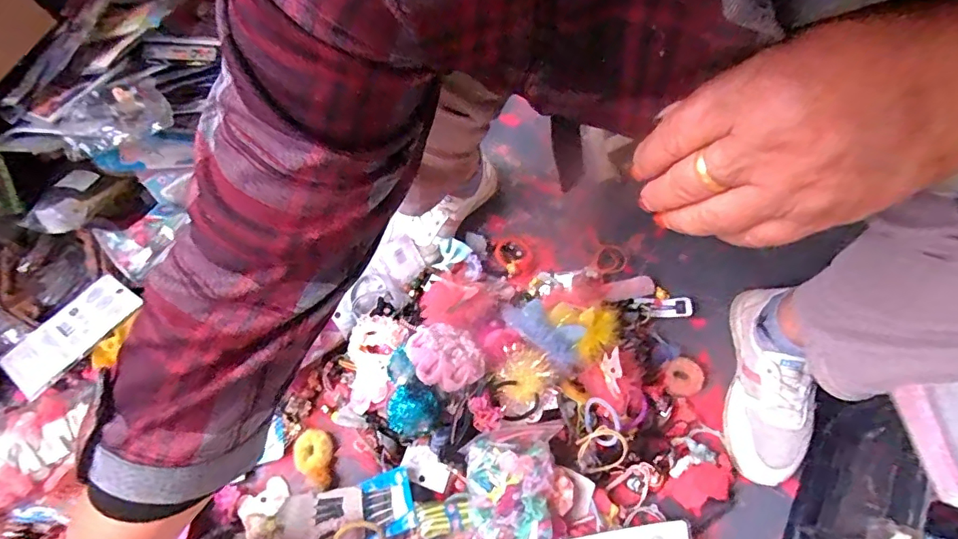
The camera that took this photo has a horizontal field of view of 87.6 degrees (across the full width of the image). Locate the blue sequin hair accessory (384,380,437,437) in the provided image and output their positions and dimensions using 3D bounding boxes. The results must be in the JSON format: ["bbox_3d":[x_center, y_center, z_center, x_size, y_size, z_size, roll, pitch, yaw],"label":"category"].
[{"bbox_3d":[-0.075,0.159,0.560,0.057,0.051,0.052,-12,63,-5],"label":"blue sequin hair accessory"}]

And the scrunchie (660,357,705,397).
[{"bbox_3d":[0.256,0.135,0.626,0.055,0.020,0.044,-7,63,-3],"label":"scrunchie"}]

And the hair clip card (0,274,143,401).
[{"bbox_3d":[-0.464,0.071,0.570,0.091,0.009,0.140,26,61,22],"label":"hair clip card"}]

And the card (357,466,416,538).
[{"bbox_3d":[-0.102,0.259,0.551,0.069,0.008,0.062,-28,65,20],"label":"card"}]

